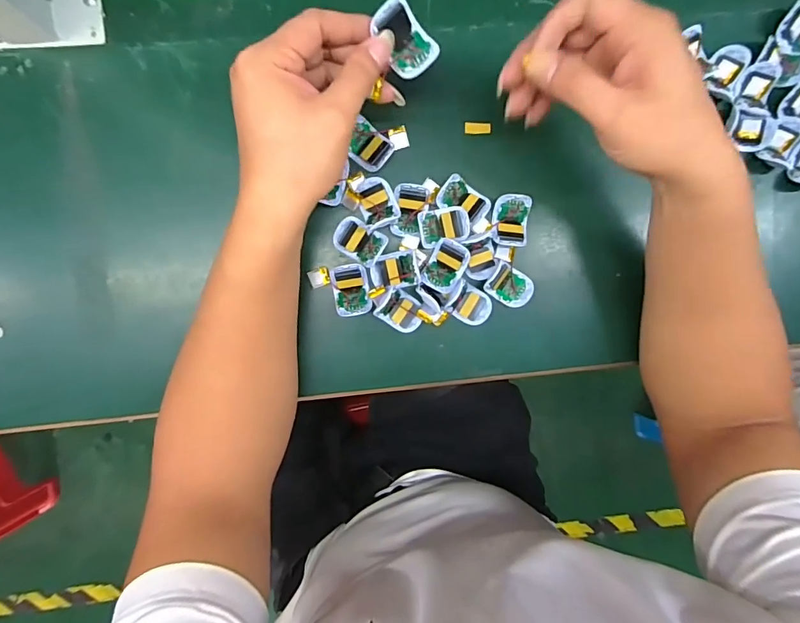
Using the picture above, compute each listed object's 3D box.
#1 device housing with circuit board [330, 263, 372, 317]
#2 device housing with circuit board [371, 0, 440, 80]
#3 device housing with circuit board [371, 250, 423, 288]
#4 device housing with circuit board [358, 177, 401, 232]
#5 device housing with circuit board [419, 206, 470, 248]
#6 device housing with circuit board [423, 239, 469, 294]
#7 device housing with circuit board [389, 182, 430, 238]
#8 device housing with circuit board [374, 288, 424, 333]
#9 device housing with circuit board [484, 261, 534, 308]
[{"bbox_3d":[-0.040,-0.018,0.368,0.029,0.007,0.042,-10,96,-3],"label":"device housing with circuit board"},{"bbox_3d":[0.004,-0.171,0.281,0.030,0.018,0.042,-44,97,1],"label":"device housing with circuit board"},{"bbox_3d":[-0.004,-0.032,0.368,0.037,0.014,0.027,-15,96,-3],"label":"device housing with circuit board"},{"bbox_3d":[-0.018,-0.089,0.359,0.029,0.012,0.038,-23,96,-2],"label":"device housing with circuit board"},{"bbox_3d":[0.036,-0.070,0.365,0.041,0.010,0.029,-12,96,-3],"label":"device housing with circuit board"},{"bbox_3d":[0.038,-0.037,0.369,0.029,0.016,0.041,24,93,-6],"label":"device housing with circuit board"},{"bbox_3d":[0.008,-0.083,0.363,0.028,0.007,0.040,6,95,-5],"label":"device housing with circuit board"},{"bbox_3d":[0.001,0.002,0.374,0.036,0.011,0.028,40,91,-6],"label":"device housing with circuit board"},{"bbox_3d":[0.094,-0.021,0.377,0.039,0.013,0.030,33,92,-6],"label":"device housing with circuit board"}]

